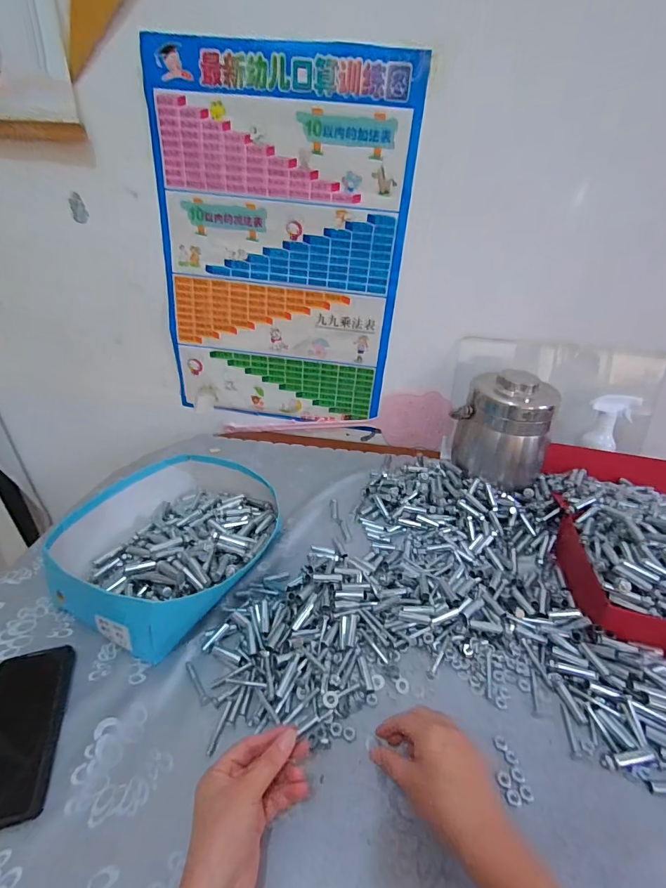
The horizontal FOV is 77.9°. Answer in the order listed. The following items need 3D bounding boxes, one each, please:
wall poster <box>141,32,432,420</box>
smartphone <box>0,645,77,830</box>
[{"bbox_3d":[-0.103,-0.345,0.799,0.453,0.637,0.017,8,31,4],"label":"wall poster"},{"bbox_3d":[-0.324,0.290,0.422,0.080,0.015,0.167,-7,33,-17],"label":"smartphone"}]

